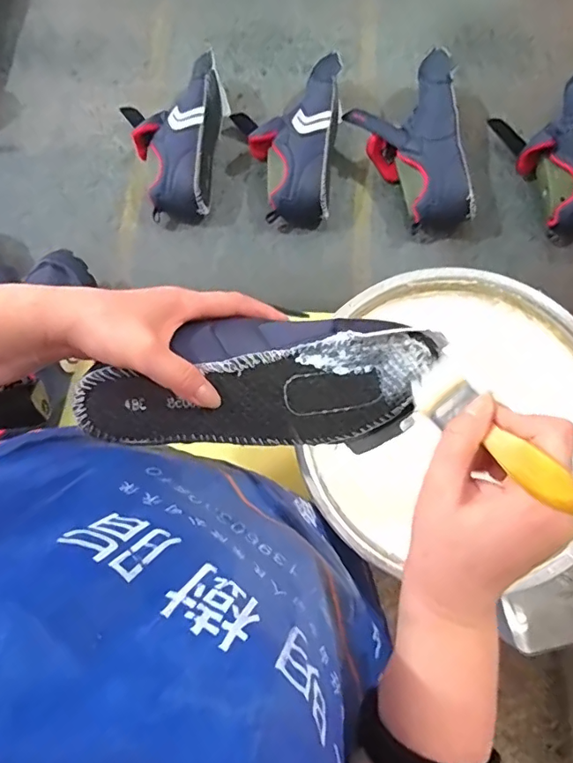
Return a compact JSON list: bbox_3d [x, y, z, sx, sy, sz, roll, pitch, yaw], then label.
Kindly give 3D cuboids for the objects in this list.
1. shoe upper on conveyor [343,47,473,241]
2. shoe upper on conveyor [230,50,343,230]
[{"bbox_3d":[0.179,-0.341,0.722,0.145,0.083,0.261,-8,77,0],"label":"shoe upper on conveyor"},{"bbox_3d":[0.001,-0.355,0.736,0.155,0.081,0.249,1,77,2],"label":"shoe upper on conveyor"}]

